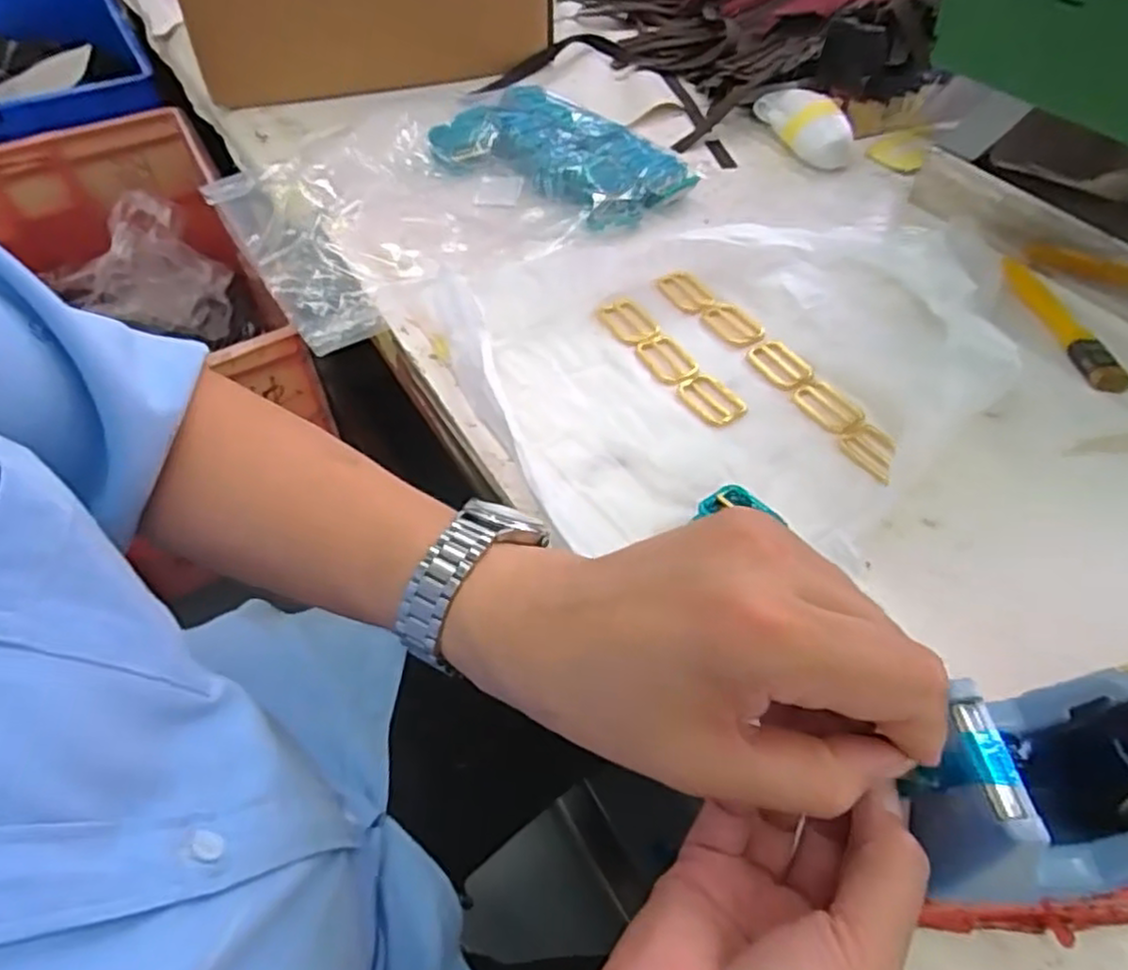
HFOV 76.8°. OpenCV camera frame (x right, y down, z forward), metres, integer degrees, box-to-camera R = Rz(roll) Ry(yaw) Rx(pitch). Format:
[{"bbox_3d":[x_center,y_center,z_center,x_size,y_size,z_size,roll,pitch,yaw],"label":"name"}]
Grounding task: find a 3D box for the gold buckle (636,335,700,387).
[{"bbox_3d":[0.075,-0.090,0.503,0.032,0.004,0.052,-20,55,-16],"label":"gold buckle"}]

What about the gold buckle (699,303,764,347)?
[{"bbox_3d":[0.125,-0.120,0.525,0.033,0.004,0.048,-30,58,-22],"label":"gold buckle"}]

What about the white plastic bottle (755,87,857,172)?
[{"bbox_3d":[0.230,-0.347,0.687,0.048,0.040,0.114,-11,53,-10],"label":"white plastic bottle"}]

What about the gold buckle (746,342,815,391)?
[{"bbox_3d":[0.151,-0.085,0.497,0.032,0.004,0.047,-29,58,-22],"label":"gold buckle"}]

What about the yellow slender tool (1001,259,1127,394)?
[{"bbox_3d":[0.362,-0.121,0.520,0.019,0.011,0.146,-5,52,-5],"label":"yellow slender tool"}]

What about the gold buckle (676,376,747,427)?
[{"bbox_3d":[0.099,-0.058,0.480,0.034,0.004,0.046,-33,59,-24],"label":"gold buckle"}]

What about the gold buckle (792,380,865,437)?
[{"bbox_3d":[0.174,-0.051,0.470,0.029,0.006,0.049,-26,57,-20],"label":"gold buckle"}]

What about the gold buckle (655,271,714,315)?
[{"bbox_3d":[0.093,-0.149,0.544,0.027,0.007,0.044,-19,54,-16],"label":"gold buckle"}]

